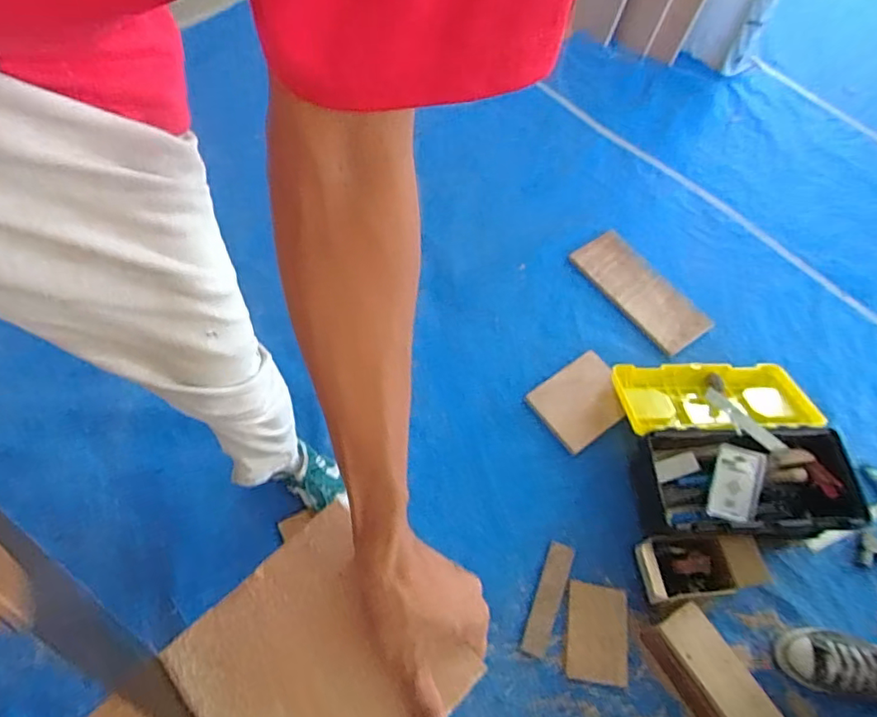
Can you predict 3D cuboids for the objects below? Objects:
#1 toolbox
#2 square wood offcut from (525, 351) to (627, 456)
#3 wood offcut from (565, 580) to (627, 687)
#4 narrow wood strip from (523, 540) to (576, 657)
[{"bbox_3d":[0.633,0.180,1.202,0.454,0.149,0.411,-1,61,-4],"label":"toolbox"},{"bbox_3d":[0.332,0.094,1.269,0.206,0.017,0.197,-32,48,-7],"label":"square wood offcut"},{"bbox_3d":[0.306,0.530,1.058,0.110,0.014,0.168,1,60,17],"label":"wood offcut"},{"bbox_3d":[0.221,0.480,1.097,0.048,0.017,0.214,20,62,8],"label":"narrow wood strip"}]

